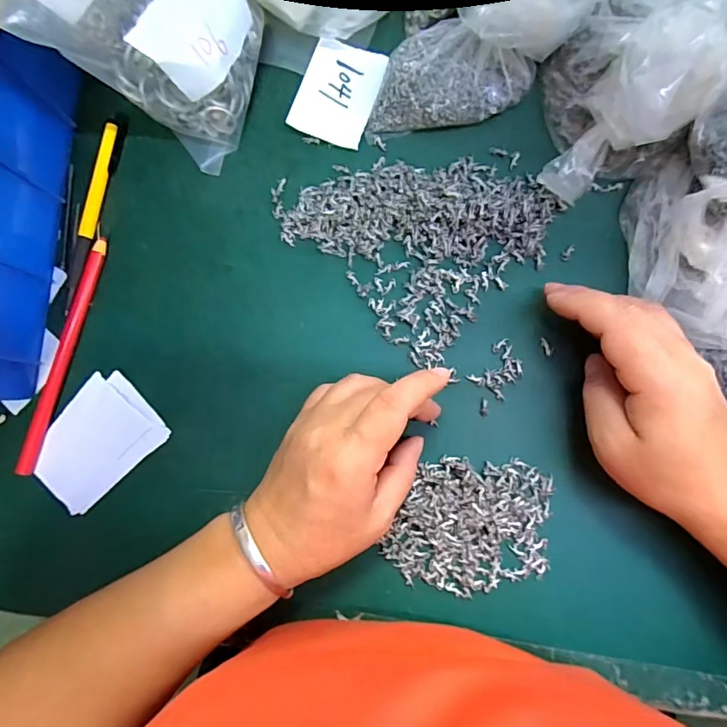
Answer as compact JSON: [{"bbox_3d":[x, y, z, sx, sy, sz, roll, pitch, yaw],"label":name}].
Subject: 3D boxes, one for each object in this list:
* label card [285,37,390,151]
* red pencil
[{"bbox_3d":[-0.016,-0.183,0.321,0.049,0.004,0.071,19,83,-6],"label":"label card"},{"bbox_3d":[-0.194,-0.006,0.308,0.009,0.009,0.155,15,85,5],"label":"red pencil"}]

